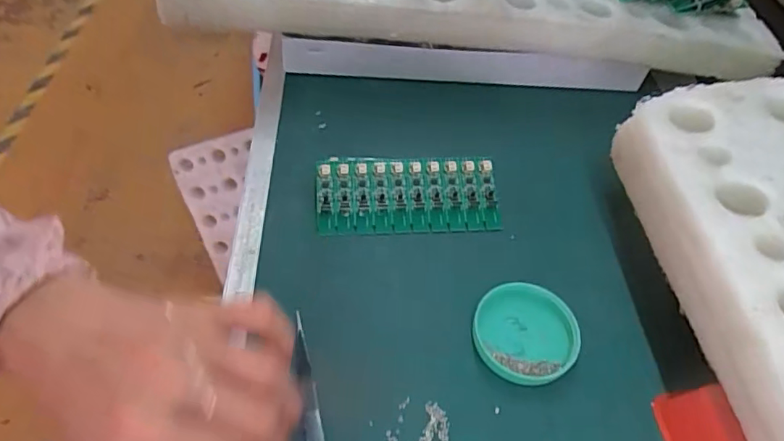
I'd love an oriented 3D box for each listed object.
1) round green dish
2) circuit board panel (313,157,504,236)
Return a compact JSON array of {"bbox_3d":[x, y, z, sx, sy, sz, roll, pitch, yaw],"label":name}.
[{"bbox_3d":[0.085,0.072,0.341,0.066,0.012,0.063,2,51,-3],"label":"round green dish"},{"bbox_3d":[0.012,-0.020,0.406,0.136,0.006,0.061,-2,72,-6],"label":"circuit board panel"}]

